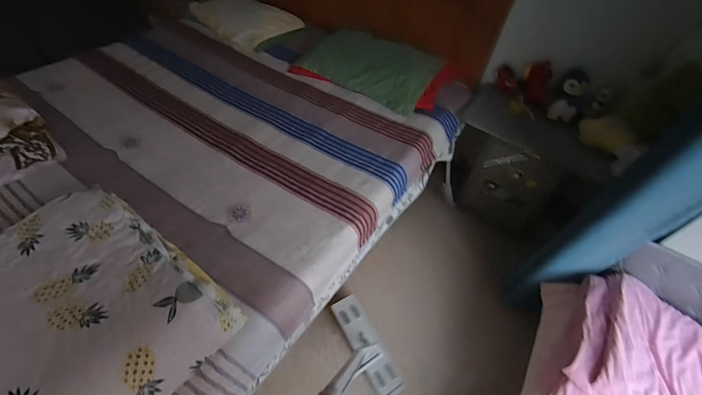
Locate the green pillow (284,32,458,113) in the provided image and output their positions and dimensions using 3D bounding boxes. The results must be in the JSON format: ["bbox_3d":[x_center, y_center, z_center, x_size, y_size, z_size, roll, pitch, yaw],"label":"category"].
[{"bbox_3d":[0.128,-0.705,1.672,0.754,0.225,0.438,27,52,18],"label":"green pillow"}]

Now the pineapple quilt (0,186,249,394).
[{"bbox_3d":[-0.657,0.267,0.795,0.642,0.153,0.479,31,53,21],"label":"pineapple quilt"}]

